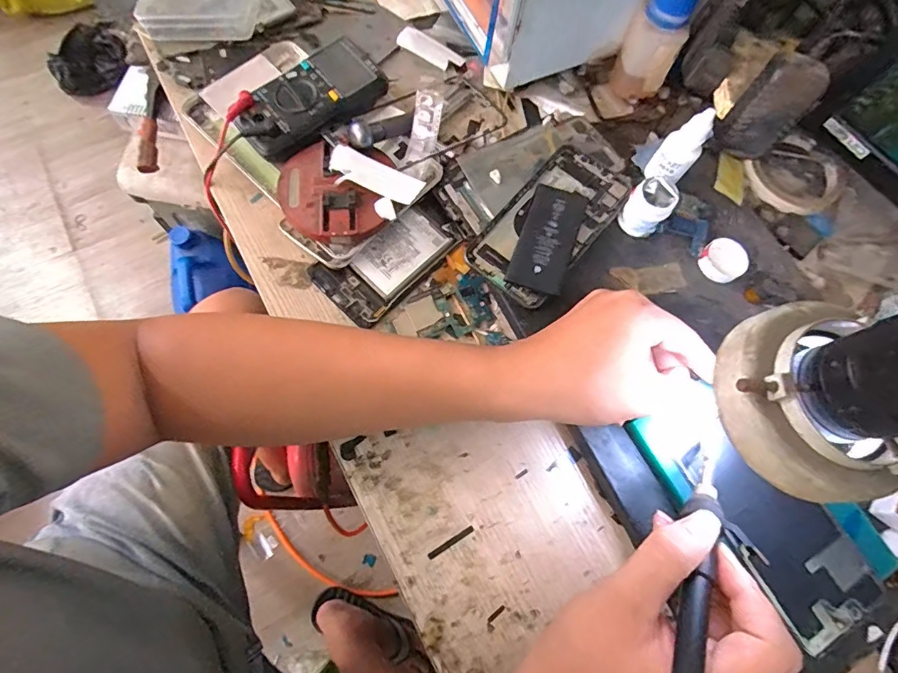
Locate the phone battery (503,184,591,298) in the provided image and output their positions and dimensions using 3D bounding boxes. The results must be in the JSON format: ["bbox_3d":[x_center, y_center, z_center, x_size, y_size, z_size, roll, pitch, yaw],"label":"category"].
[{"bbox_3d":[0.080,-0.080,0.378,0.043,0.006,0.098,22,70,0],"label":"phone battery"}]

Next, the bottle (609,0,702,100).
[{"bbox_3d":[0.189,-0.274,0.427,0.049,0.098,0.055,26,71,4],"label":"bottle"}]

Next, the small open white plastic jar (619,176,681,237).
[{"bbox_3d":[0.160,-0.104,0.381,0.032,0.039,0.033,0,74,1],"label":"small open white plastic jar"}]

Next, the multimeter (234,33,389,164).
[{"bbox_3d":[-0.118,-0.200,0.403,0.123,0.028,0.064,-37,79,-15],"label":"multimeter"}]

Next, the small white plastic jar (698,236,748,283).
[{"bbox_3d":[0.226,-0.062,0.388,0.035,0.013,0.034,2,72,-5],"label":"small white plastic jar"}]

